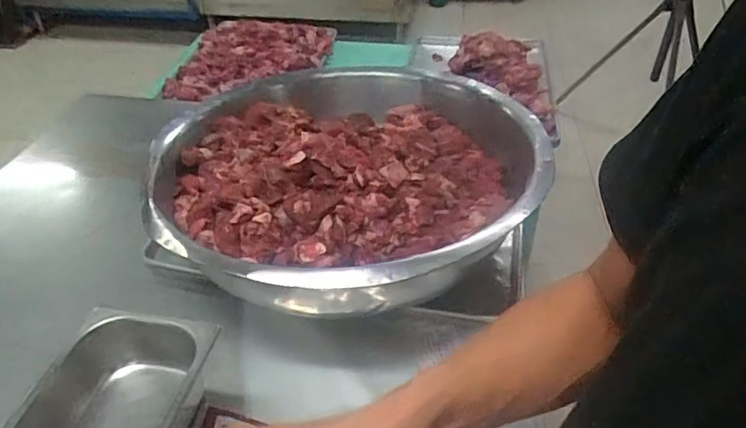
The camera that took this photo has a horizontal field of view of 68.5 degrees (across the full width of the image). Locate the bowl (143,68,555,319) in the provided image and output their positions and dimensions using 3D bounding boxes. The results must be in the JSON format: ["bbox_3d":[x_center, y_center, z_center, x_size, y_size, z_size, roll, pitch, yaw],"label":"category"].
[{"bbox_3d":[-0.042,-0.071,0.952,0.627,0.153,0.659,29,49,30],"label":"bowl"}]

